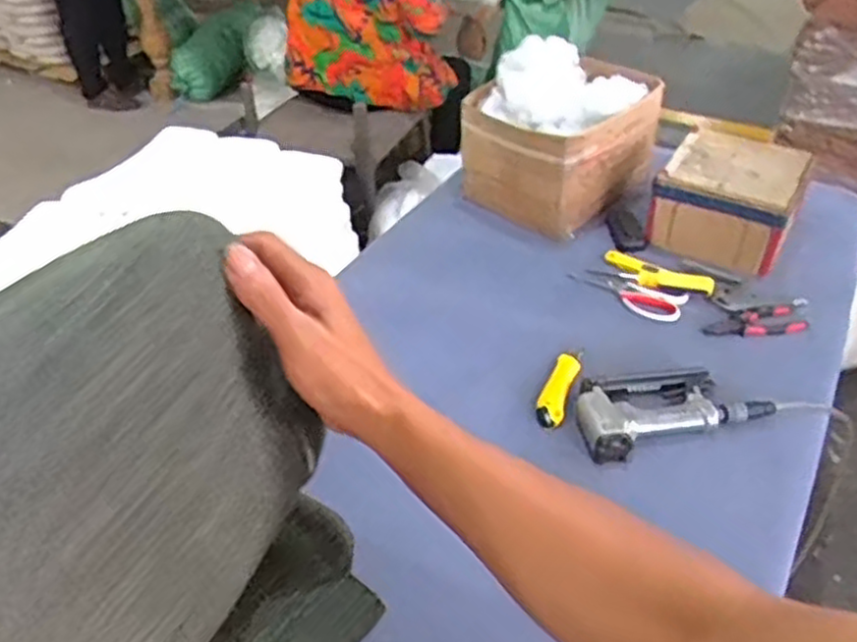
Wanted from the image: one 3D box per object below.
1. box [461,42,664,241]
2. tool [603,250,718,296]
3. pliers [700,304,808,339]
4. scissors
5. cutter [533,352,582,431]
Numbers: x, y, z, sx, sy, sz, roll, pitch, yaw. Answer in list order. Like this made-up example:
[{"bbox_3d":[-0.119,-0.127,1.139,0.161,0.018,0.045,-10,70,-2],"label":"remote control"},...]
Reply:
[{"bbox_3d":[0.241,-0.344,1.375,0.255,0.244,0.280,30,49,33],"label":"box"},{"bbox_3d":[0.368,-0.079,1.218,0.186,0.032,0.059,31,49,34],"label":"tool"},{"bbox_3d":[0.495,0.002,1.133,0.158,0.021,0.051,-10,40,-10],"label":"pliers"},{"bbox_3d":[0.320,-0.051,1.201,0.186,0.016,0.081,30,49,33],"label":"scissors"},{"bbox_3d":[0.178,0.093,1.031,0.041,0.038,0.125,14,42,19],"label":"cutter"}]

